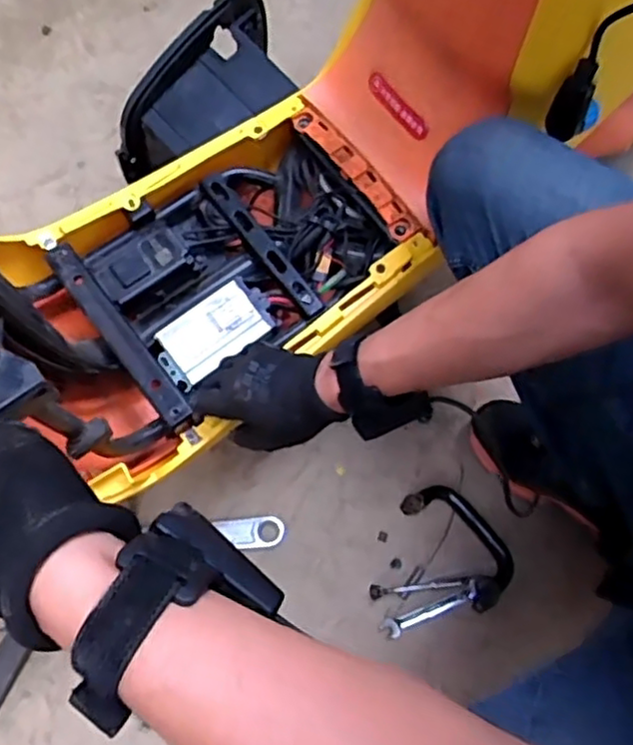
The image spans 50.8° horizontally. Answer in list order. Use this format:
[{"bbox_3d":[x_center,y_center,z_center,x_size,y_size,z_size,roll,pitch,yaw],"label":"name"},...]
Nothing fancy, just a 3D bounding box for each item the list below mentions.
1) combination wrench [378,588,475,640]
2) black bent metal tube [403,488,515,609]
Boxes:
[{"bbox_3d":[0.127,0.272,0.761,0.113,0.006,0.022,-20,65,-12],"label":"combination wrench"},{"bbox_3d":[0.174,0.196,0.785,0.071,0.030,0.152,-30,67,-16],"label":"black bent metal tube"}]

